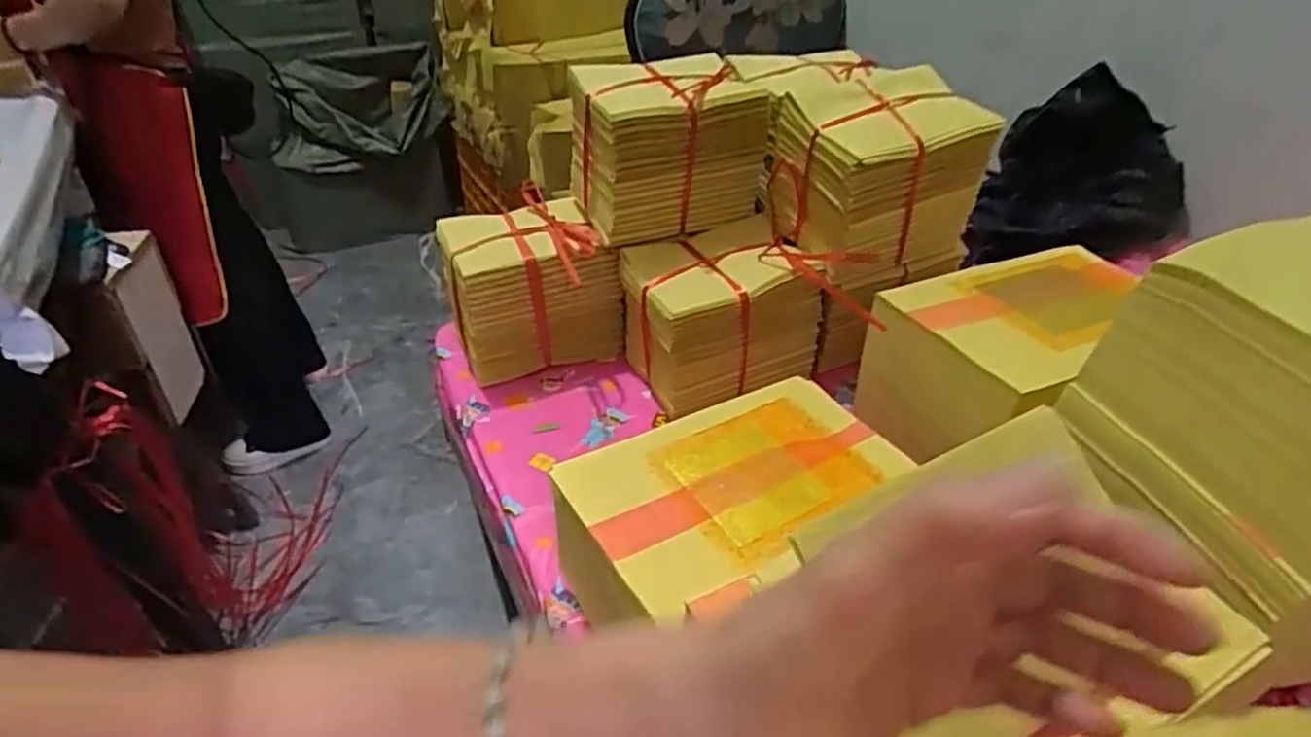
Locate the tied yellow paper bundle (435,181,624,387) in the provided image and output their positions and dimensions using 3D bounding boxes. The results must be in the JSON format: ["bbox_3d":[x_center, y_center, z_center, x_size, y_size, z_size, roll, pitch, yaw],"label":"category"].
[{"bbox_3d":[-0.130,-0.081,0.774,0.165,0.144,0.128,-14,40,-19],"label":"tied yellow paper bundle"}]

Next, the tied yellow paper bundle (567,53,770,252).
[{"bbox_3d":[0.008,-0.221,0.740,0.163,0.152,0.123,-18,41,-23],"label":"tied yellow paper bundle"}]

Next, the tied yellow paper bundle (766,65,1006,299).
[{"bbox_3d":[0.208,-0.182,0.704,0.168,0.162,0.131,-14,40,-19],"label":"tied yellow paper bundle"}]

